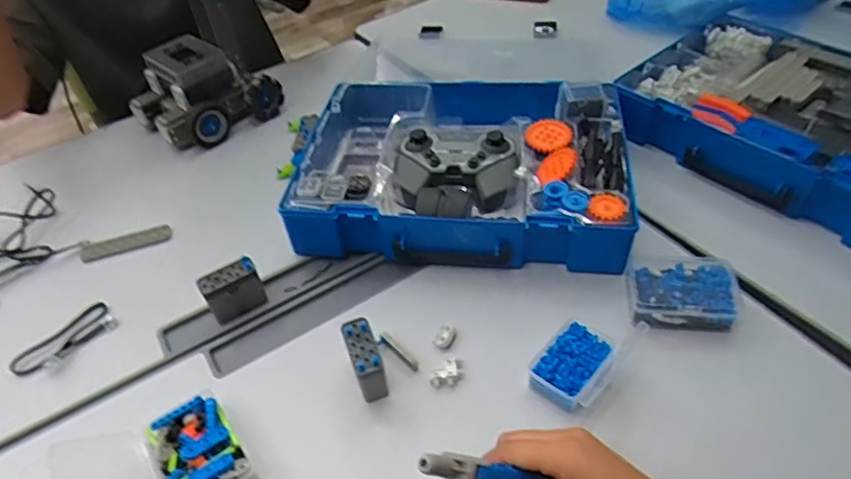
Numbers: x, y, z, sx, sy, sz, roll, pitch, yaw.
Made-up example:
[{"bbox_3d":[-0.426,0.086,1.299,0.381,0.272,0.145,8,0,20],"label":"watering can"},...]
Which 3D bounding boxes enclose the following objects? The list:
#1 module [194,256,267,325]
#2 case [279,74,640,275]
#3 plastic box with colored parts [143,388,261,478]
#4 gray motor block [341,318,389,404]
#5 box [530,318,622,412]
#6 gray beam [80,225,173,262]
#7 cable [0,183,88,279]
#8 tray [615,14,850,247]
[{"bbox_3d":[-0.193,0.052,0.590,0.056,0.049,0.032,-25,47,-20],"label":"module"},{"bbox_3d":[0.044,-0.087,0.683,0.367,0.081,0.272,6,45,11],"label":"case"},{"bbox_3d":[-0.184,0.175,0.477,0.064,0.030,0.096,-27,48,-21],"label":"plastic box with colored parts"},{"bbox_3d":[-0.053,0.108,0.514,0.024,0.049,0.060,-17,45,-12],"label":"gray motor block"},{"bbox_3d":[0.131,0.110,0.510,0.059,0.025,0.078,29,53,30],"label":"box"},{"bbox_3d":[-0.350,0.004,0.683,0.101,0.004,0.029,-16,45,-11],"label":"gray beam"},{"bbox_3d":[-0.492,-0.005,0.683,0.143,0.037,0.153,25,51,28],"label":"cable"},{"bbox_3d":[0.444,-0.148,0.695,0.296,0.074,0.344,-34,51,-25],"label":"tray"}]

